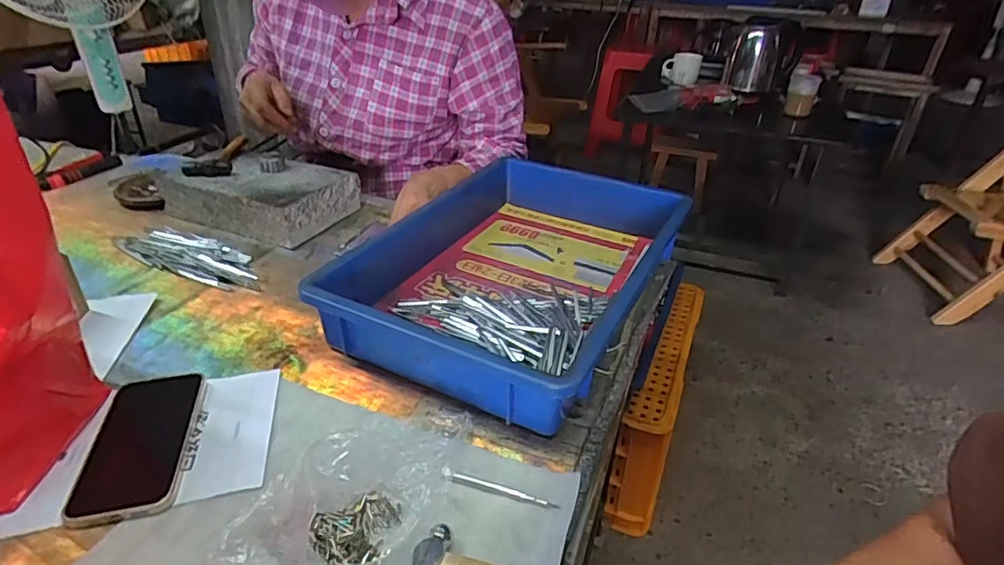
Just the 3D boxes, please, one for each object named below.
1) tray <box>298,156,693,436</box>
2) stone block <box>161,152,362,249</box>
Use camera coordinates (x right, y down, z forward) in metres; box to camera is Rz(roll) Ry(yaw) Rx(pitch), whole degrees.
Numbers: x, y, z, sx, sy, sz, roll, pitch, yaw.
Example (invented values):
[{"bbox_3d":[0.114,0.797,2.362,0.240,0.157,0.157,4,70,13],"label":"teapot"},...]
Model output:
[{"bbox_3d":[0.024,-0.023,0.666,0.285,0.080,0.417,18,36,22],"label":"tray"},{"bbox_3d":[-0.350,-0.134,0.840,0.225,0.066,0.152,15,35,18],"label":"stone block"}]

